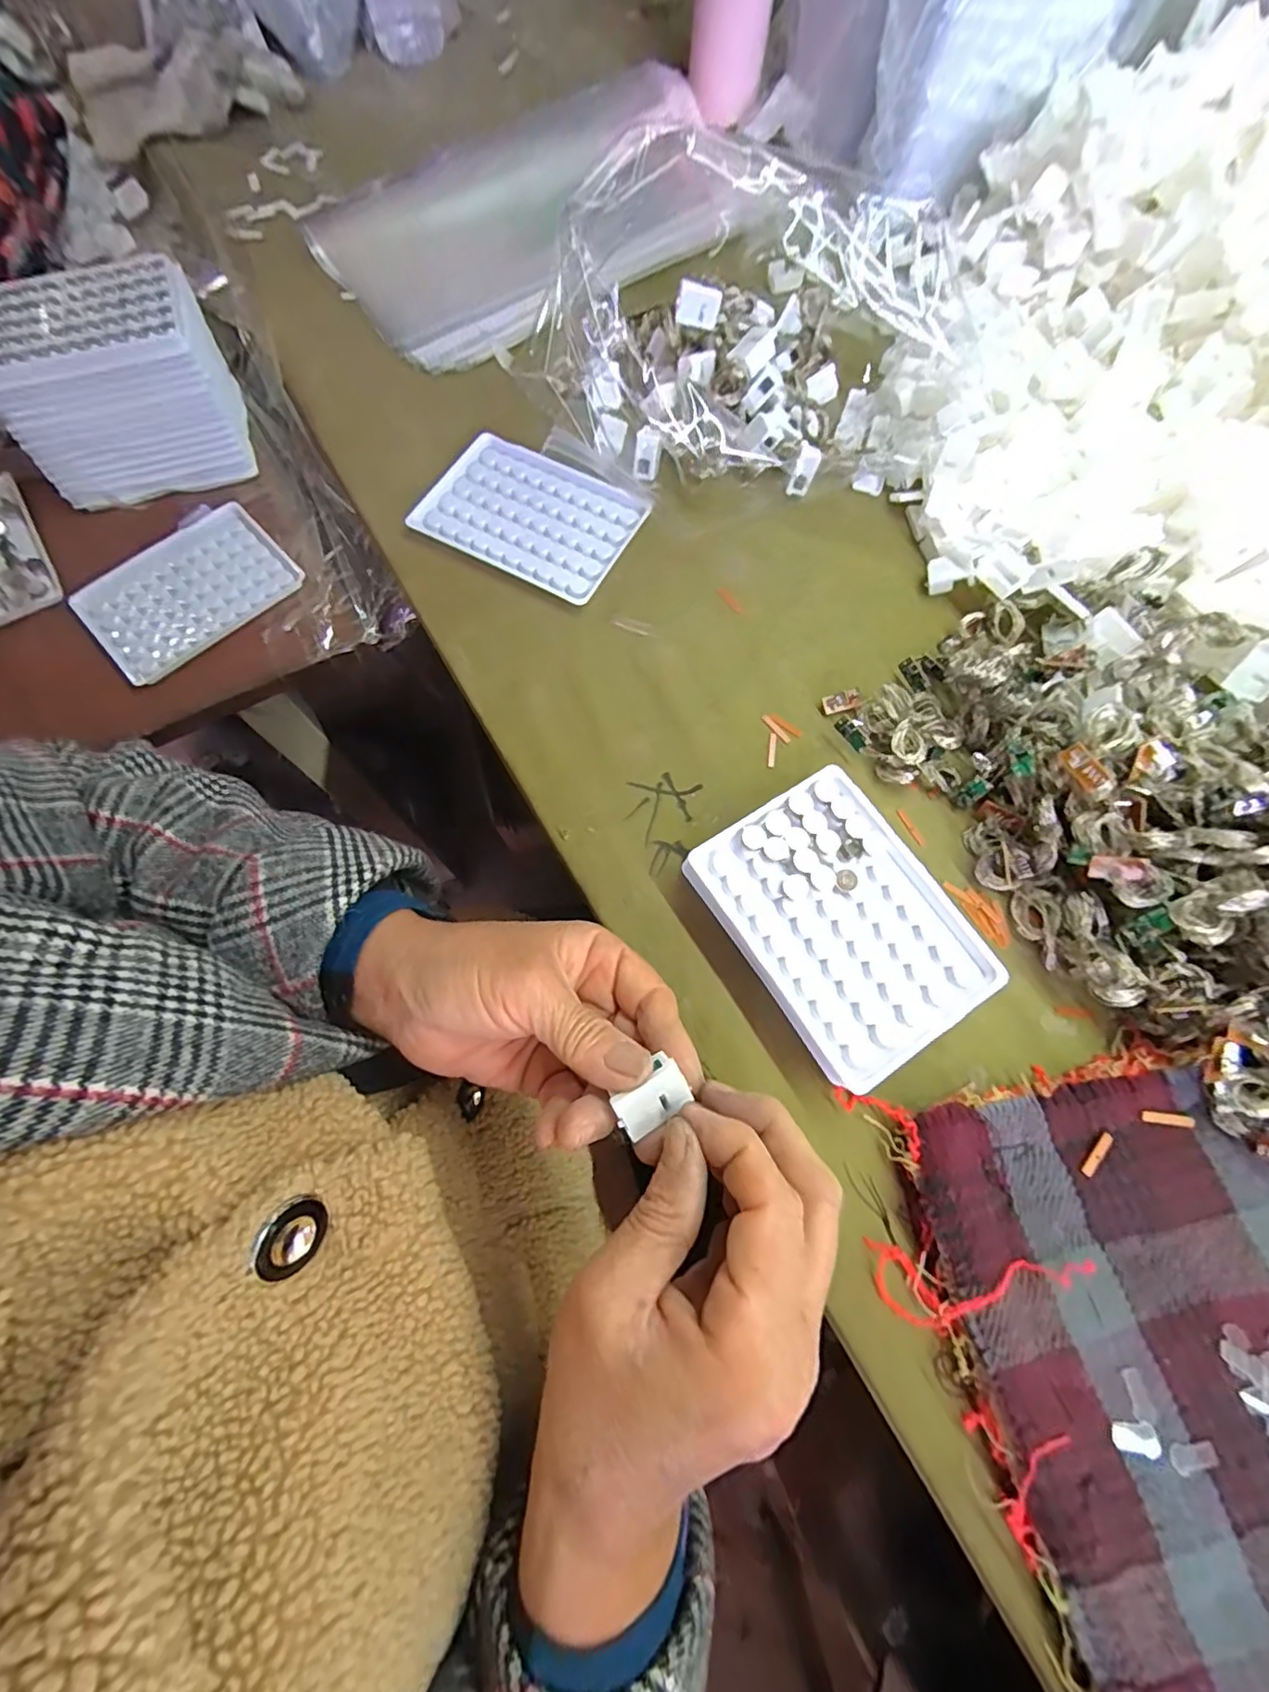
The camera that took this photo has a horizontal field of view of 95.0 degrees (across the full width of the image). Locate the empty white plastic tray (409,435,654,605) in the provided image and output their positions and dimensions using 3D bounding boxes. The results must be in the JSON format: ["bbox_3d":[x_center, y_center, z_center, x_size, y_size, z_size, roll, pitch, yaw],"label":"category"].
[{"bbox_3d":[-0.066,-0.213,0.371,0.126,0.011,0.090,28,73,7],"label":"empty white plastic tray"}]

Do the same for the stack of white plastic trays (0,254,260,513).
[{"bbox_3d":[-0.356,-0.324,0.403,0.138,0.080,0.116,-22,74,-8],"label":"stack of white plastic trays"}]

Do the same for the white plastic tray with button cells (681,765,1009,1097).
[{"bbox_3d":[0.100,0.036,0.284,0.098,0.025,0.129,-33,76,-11],"label":"white plastic tray with button cells"}]

